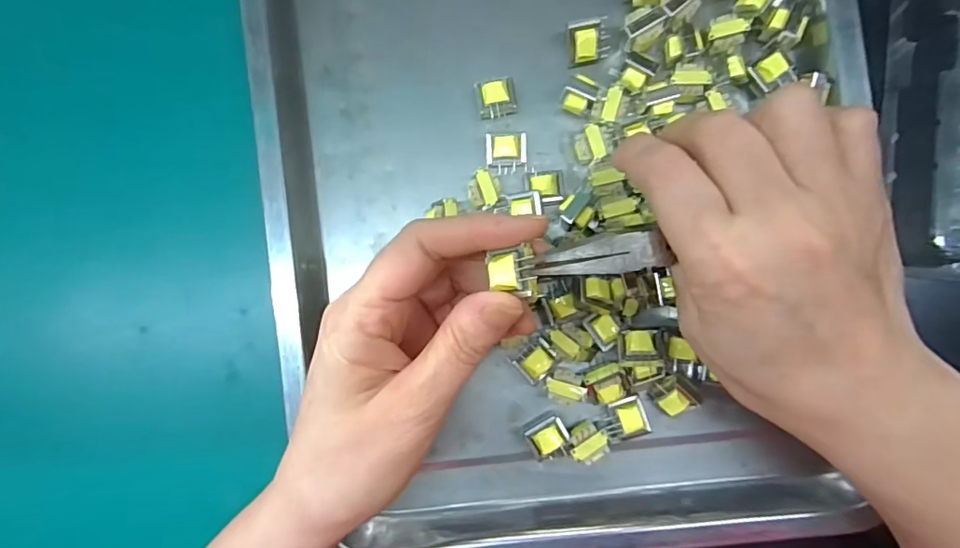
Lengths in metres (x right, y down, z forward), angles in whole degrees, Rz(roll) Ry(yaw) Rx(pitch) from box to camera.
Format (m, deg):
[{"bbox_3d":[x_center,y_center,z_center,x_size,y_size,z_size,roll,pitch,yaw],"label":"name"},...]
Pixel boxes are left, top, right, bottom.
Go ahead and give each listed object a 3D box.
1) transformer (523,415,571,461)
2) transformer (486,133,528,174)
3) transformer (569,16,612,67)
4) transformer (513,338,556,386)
[{"bbox_3d":[0.033,0.080,0.257,0.019,0.015,0.018,-31,87,3],"label":"transformer"},{"bbox_3d":[0.014,-0.060,0.265,0.020,0.016,0.019,-2,89,4],"label":"transformer"},{"bbox_3d":[0.055,-0.115,0.261,0.022,0.019,0.017,-9,89,3],"label":"transformer"},{"bbox_3d":[0.028,0.043,0.259,0.019,0.013,0.016,-38,87,2],"label":"transformer"}]

